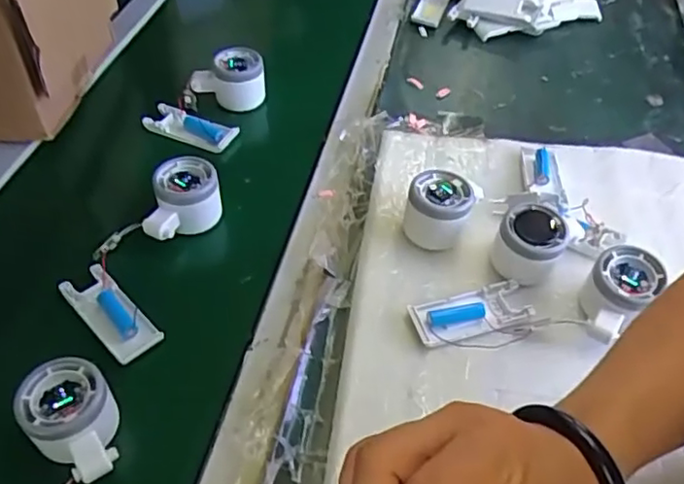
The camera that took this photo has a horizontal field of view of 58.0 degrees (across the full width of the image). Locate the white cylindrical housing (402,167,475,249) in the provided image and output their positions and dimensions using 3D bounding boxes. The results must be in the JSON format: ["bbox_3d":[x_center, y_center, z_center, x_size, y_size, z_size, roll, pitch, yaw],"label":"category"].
[{"bbox_3d":[0.089,-0.027,0.571,0.056,0.056,0.052,1,47,-1],"label":"white cylindrical housing"}]

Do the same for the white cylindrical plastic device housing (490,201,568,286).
[{"bbox_3d":[0.165,0.002,0.547,0.060,0.064,0.054,20,49,16],"label":"white cylindrical plastic device housing"}]

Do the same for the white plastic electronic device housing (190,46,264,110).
[{"bbox_3d":[-0.128,-0.191,0.726,0.067,0.048,0.069,24,50,19],"label":"white plastic electronic device housing"}]

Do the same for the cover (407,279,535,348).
[{"bbox_3d":[0.110,0.059,0.529,0.102,0.014,0.045,-9,48,-11],"label":"cover"}]

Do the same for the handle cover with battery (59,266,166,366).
[{"bbox_3d":[-0.197,0.059,0.524,0.101,0.013,0.040,37,55,28],"label":"handle cover with battery"}]

